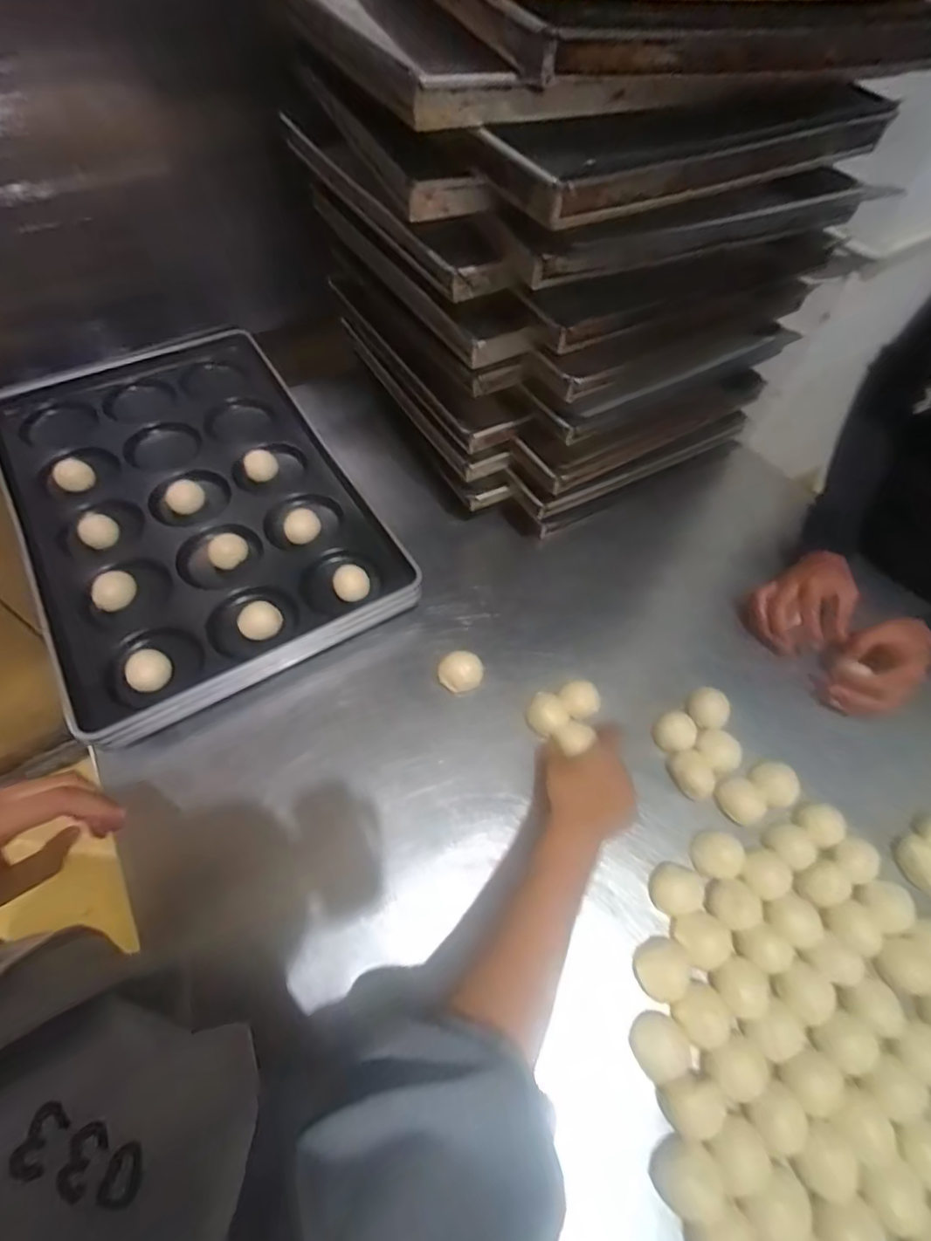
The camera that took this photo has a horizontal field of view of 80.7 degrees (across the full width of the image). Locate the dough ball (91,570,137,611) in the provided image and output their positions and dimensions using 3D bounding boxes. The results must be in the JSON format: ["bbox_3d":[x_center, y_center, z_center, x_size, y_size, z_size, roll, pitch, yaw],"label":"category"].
[{"bbox_3d":[-0.419,-0.037,0.652,0.047,0.033,0.042,-37,67,-24],"label":"dough ball"}]

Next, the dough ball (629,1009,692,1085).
[{"bbox_3d":[0.168,0.371,0.478,0.043,0.030,0.044,2,57,-3],"label":"dough ball"}]

